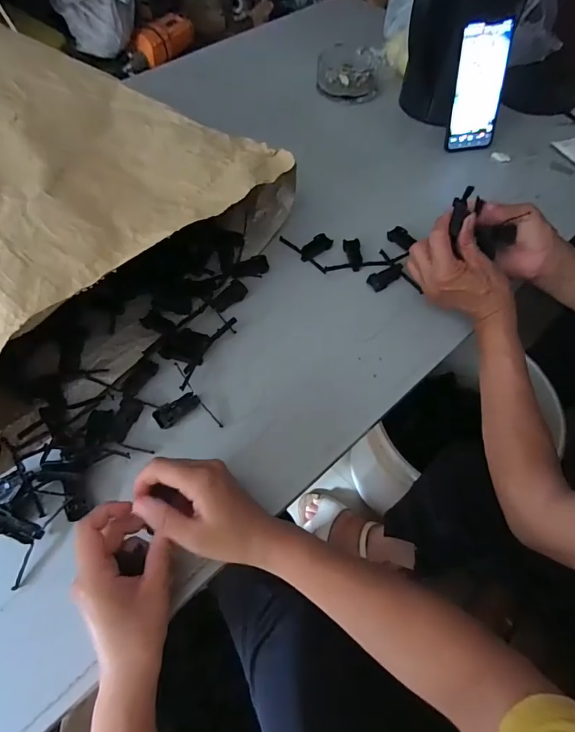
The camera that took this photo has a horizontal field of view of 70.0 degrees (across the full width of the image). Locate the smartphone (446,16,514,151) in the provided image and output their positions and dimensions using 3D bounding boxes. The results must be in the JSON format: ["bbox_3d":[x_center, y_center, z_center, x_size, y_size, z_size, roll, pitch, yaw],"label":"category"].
[{"bbox_3d":[0.287,-0.413,0.615,0.077,0.161,0.014,-12,38,-7],"label":"smartphone"}]

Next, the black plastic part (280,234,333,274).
[{"bbox_3d":[0.035,-0.159,0.545,0.050,0.009,0.080,-37,66,-20],"label":"black plastic part"}]

